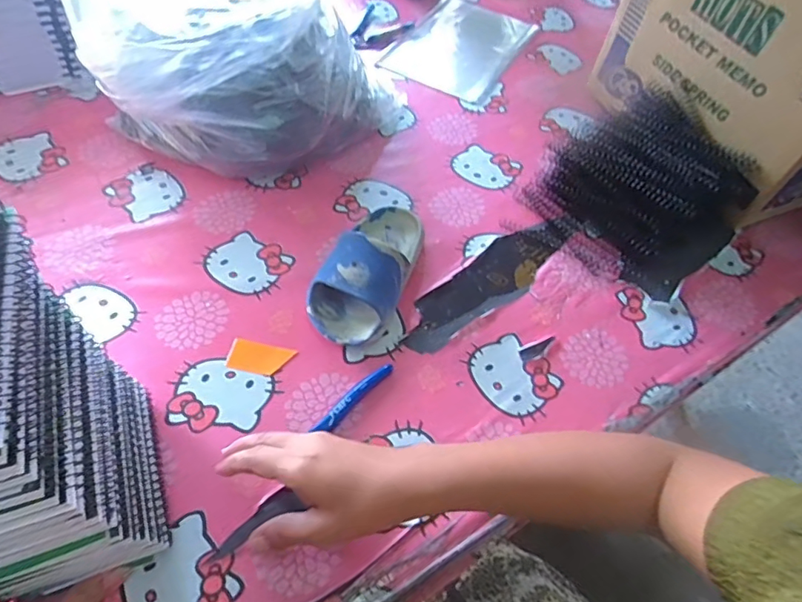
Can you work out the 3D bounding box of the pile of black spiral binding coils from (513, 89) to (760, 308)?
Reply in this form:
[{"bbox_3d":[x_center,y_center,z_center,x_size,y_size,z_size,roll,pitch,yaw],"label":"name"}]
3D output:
[{"bbox_3d":[0.277,-0.131,0.582,0.205,0.086,0.207,-26,62,-21],"label":"pile of black spiral binding coils"}]

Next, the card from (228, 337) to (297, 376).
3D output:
[{"bbox_3d":[-0.131,0.052,0.474,0.057,0.004,0.030,12,55,3],"label":"card"}]

